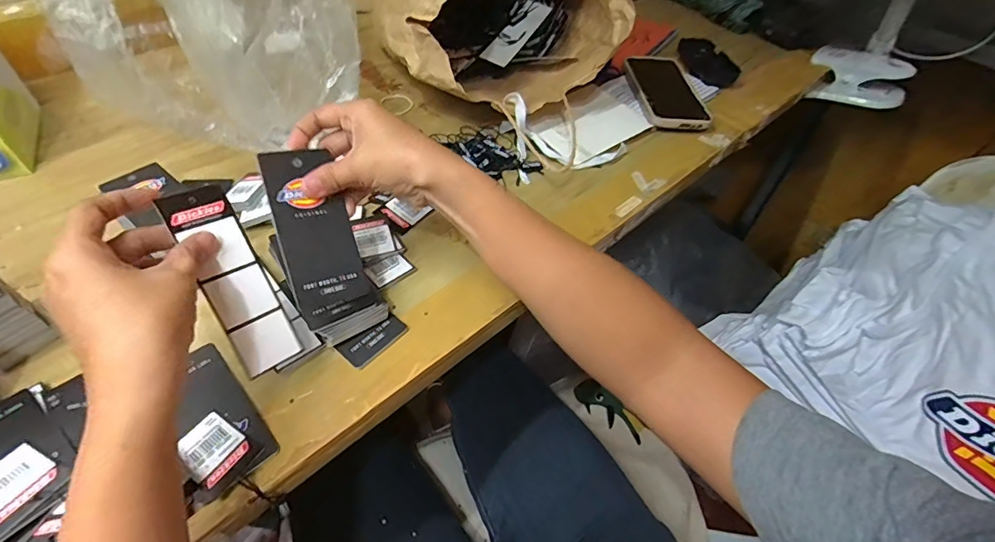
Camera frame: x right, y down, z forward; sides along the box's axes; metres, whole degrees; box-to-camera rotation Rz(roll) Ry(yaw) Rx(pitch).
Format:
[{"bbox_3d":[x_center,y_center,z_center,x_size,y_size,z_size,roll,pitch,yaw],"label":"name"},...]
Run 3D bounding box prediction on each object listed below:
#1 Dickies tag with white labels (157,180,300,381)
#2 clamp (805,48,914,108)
[{"bbox_3d":[-0.165,0.006,0.293,0.036,0.004,0.118,-32,103,-40],"label":"Dickies tag with white labels"},{"bbox_3d":[0.541,-0.288,0.702,0.138,0.063,0.043,24,53,15],"label":"clamp"}]

